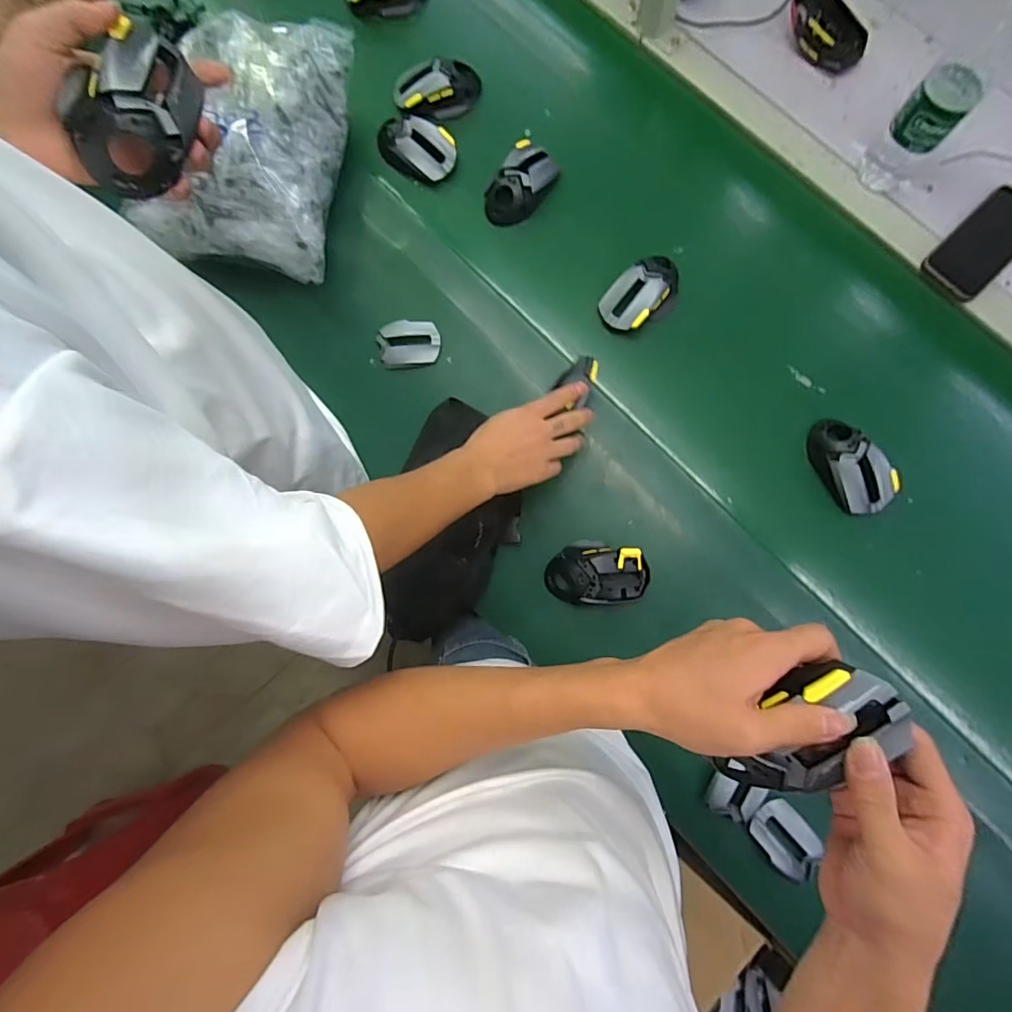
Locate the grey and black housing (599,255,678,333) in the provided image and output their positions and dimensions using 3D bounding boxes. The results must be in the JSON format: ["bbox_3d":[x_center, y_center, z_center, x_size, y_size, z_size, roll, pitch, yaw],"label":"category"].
[{"bbox_3d":[0.170,-0.269,0.660,0.060,0.031,0.114,44,87,8],"label":"grey and black housing"}]

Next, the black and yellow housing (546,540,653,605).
[{"bbox_3d":[0.107,0.078,0.617,0.117,0.028,0.072,-2,82,3],"label":"black and yellow housing"}]

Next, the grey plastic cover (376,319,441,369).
[{"bbox_3d":[-0.126,-0.208,0.672,0.080,0.016,0.055,-6,82,3],"label":"grey plastic cover"}]

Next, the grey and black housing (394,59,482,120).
[{"bbox_3d":[-0.090,-0.561,0.713,0.116,0.042,0.069,-20,82,1],"label":"grey and black housing"}]

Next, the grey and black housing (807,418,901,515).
[{"bbox_3d":[0.407,-0.049,0.620,0.060,0.036,0.118,-23,82,0],"label":"grey and black housing"}]

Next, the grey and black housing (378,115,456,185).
[{"bbox_3d":[-0.119,-0.482,0.705,0.108,0.041,0.067,40,86,8],"label":"grey and black housing"}]

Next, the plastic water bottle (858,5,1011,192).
[{"bbox_3d":[0.483,-0.453,0.570,0.063,0.231,0.068,0,82,3],"label":"plastic water bottle"}]

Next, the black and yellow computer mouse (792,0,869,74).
[{"bbox_3d":[0.428,-0.638,0.703,0.072,0.032,0.120,-42,82,-3],"label":"black and yellow computer mouse"}]

